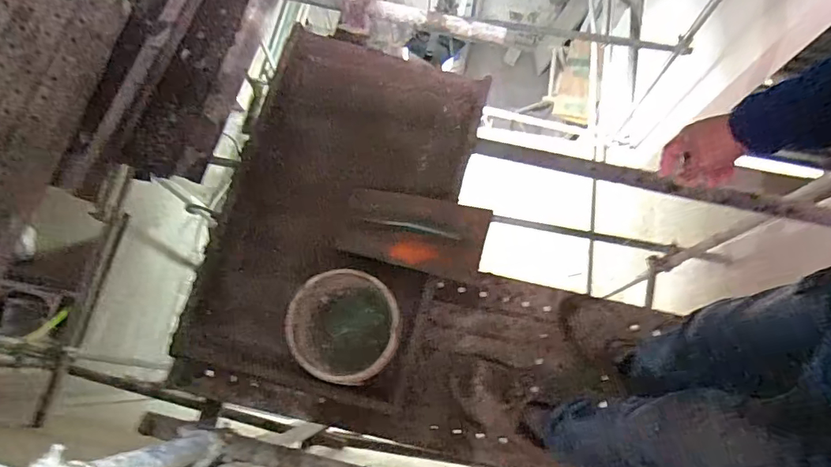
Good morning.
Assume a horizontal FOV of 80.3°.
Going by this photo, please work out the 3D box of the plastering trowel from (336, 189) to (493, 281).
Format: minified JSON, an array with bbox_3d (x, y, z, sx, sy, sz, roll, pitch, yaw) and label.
[{"bbox_3d":[-0.009,-0.009,1.066,0.318,0.096,0.162,15,74,4],"label":"plastering trowel"}]

